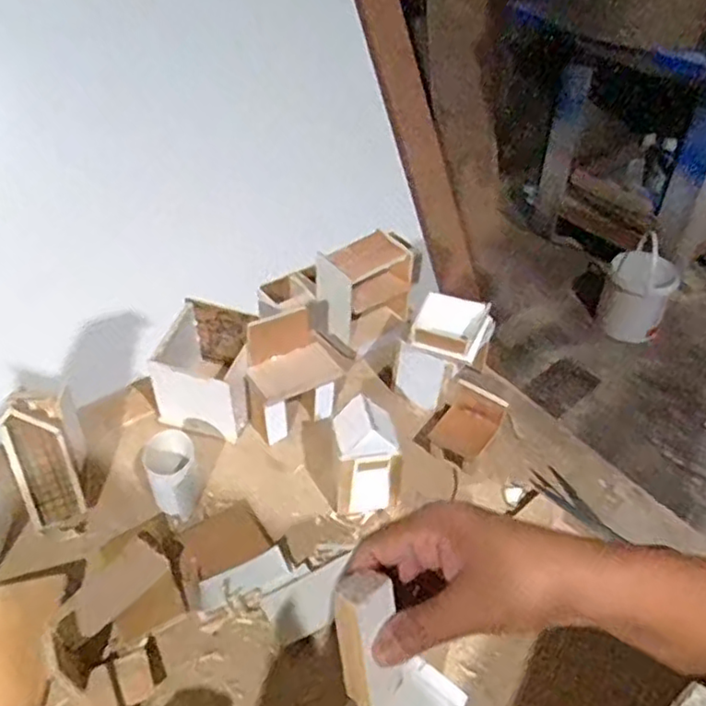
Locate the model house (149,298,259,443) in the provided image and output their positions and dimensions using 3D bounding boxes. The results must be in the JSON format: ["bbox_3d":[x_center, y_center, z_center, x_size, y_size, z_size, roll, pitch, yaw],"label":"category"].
[{"bbox_3d":[-0.137,0.020,0.653,0.084,0.094,0.089,13,44,13],"label":"model house"}]

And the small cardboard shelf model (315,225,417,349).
[{"bbox_3d":[0.014,-0.072,0.724,0.093,0.092,0.059,-28,50,-27],"label":"small cardboard shelf model"}]

